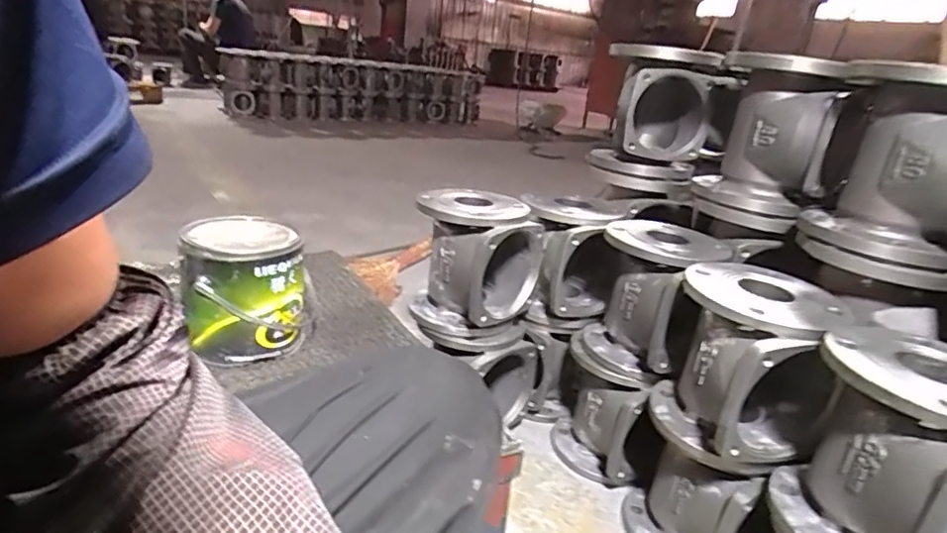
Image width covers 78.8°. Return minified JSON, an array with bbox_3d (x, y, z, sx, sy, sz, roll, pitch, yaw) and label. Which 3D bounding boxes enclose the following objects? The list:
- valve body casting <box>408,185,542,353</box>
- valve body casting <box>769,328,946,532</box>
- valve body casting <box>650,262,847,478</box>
[{"bbox_3d":[-0.004,0.000,0.921,0.181,0.213,0.167,16,22,22],"label":"valve body casting"},{"bbox_3d":[0.409,0.193,0.551,0.152,0.202,0.190,-4,24,-29],"label":"valve body casting"},{"bbox_3d":[0.322,0.126,0.693,0.183,0.200,0.185,19,24,27],"label":"valve body casting"}]

